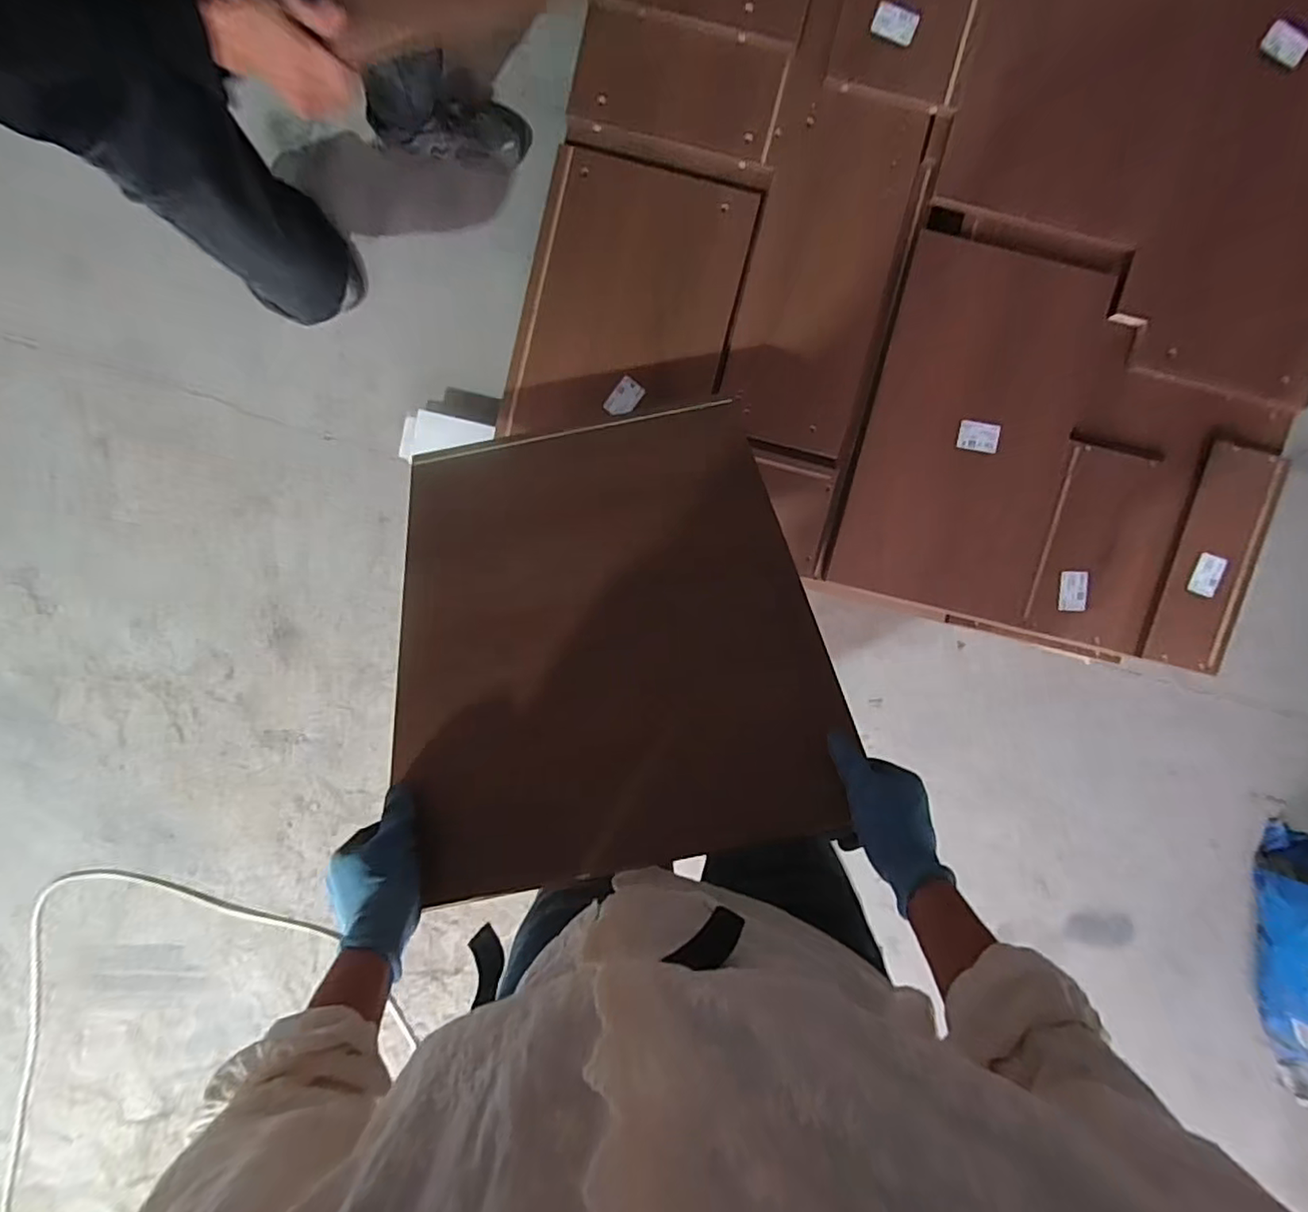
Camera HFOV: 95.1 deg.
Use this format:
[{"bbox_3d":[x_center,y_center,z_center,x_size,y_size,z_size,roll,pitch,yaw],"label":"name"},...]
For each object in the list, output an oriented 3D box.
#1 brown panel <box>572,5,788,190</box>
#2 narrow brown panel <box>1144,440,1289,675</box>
[{"bbox_3d":[0.037,-0.772,0.904,0.308,0.028,0.185,13,96,0],"label":"brown panel"},{"bbox_3d":[0.867,-0.070,0.919,0.105,0.016,0.339,13,96,0],"label":"narrow brown panel"}]

